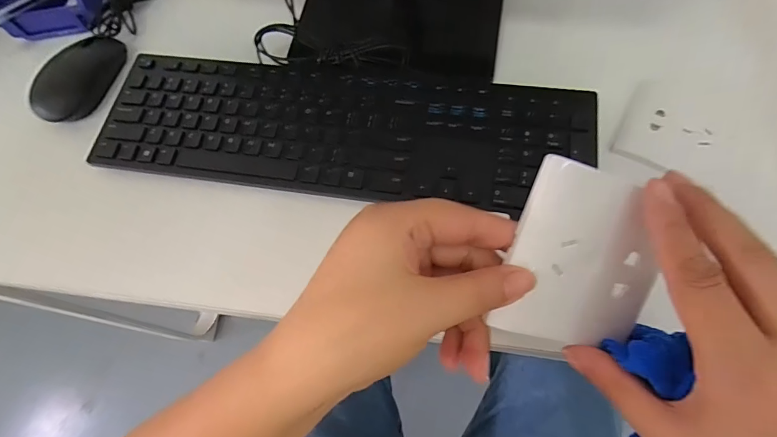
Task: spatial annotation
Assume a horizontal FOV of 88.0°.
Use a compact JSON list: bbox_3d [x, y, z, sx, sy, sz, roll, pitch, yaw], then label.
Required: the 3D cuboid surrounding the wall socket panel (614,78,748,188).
[{"bbox_3d":[0.244,-0.077,0.340,0.078,0.018,0.079,27,68,15],"label":"wall socket panel"}]

